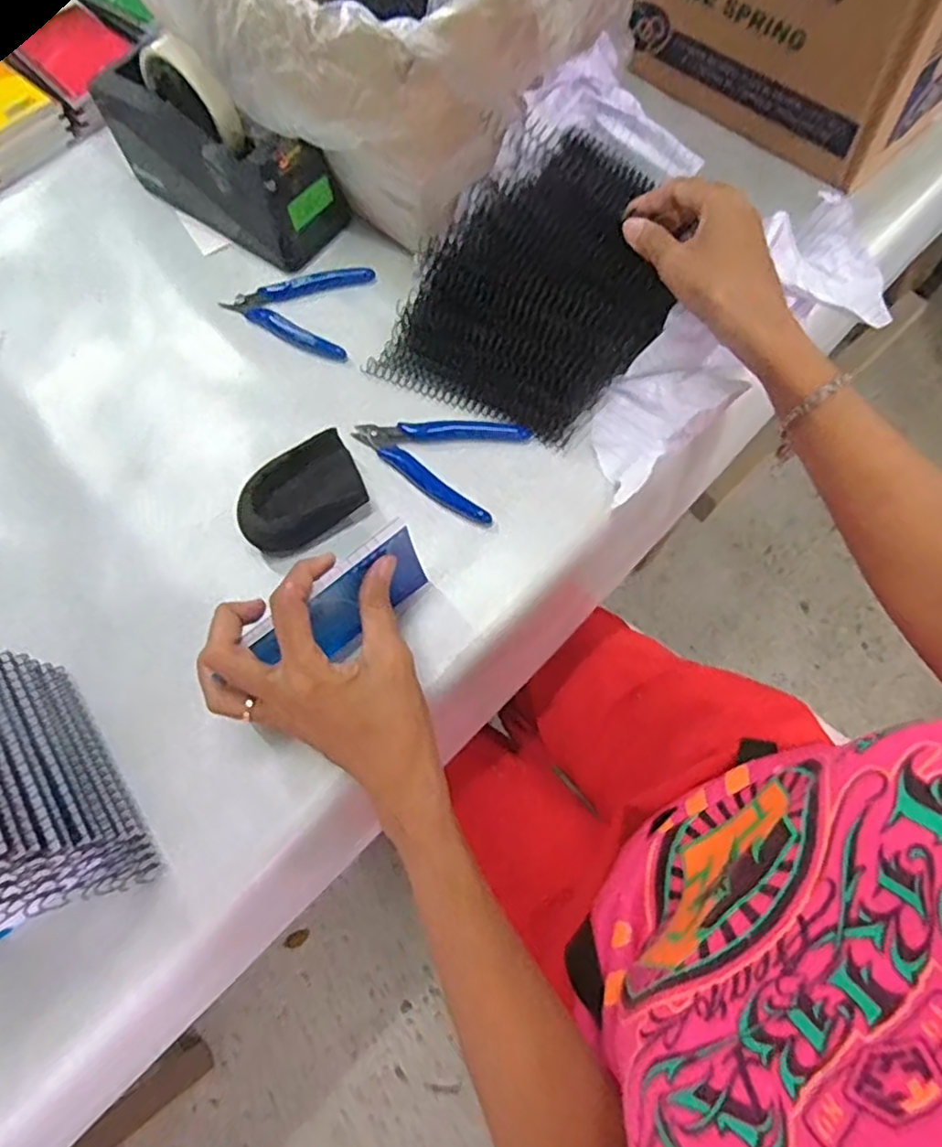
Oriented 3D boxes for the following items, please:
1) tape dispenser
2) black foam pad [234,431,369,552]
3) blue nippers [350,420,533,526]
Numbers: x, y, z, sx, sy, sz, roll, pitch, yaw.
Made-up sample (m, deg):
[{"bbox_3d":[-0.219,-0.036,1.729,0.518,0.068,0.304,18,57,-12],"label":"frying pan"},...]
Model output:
[{"bbox_3d":[-0.201,-0.342,0.546,0.195,0.109,0.074,34,73,15],"label":"tape dispenser"},{"bbox_3d":[-0.118,-0.054,0.470,0.088,0.026,0.052,-37,71,-12],"label":"black foam pad"},{"bbox_3d":[-0.028,-0.087,0.488,0.118,0.006,0.079,19,70,10],"label":"blue nippers"}]

